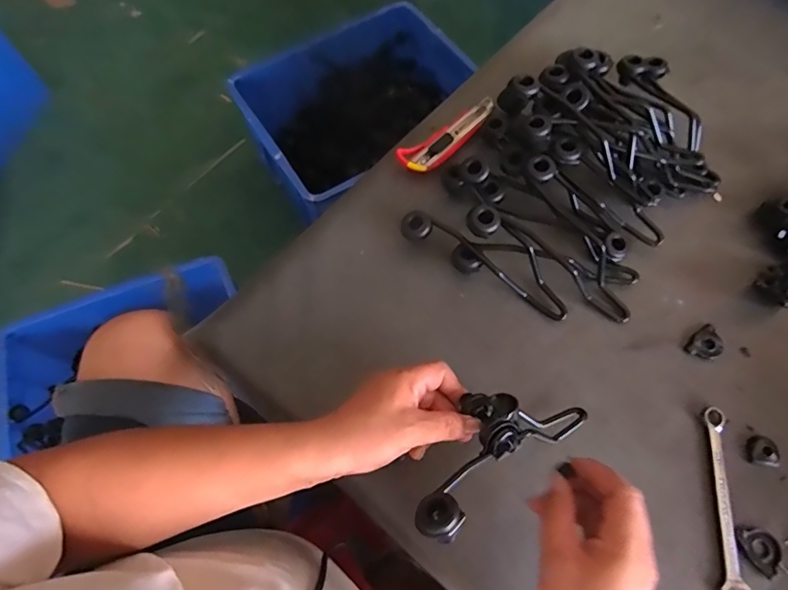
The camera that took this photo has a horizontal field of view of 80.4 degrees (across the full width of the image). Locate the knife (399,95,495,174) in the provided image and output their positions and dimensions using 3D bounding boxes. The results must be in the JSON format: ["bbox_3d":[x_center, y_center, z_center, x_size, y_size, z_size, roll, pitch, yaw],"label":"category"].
[{"bbox_3d":[0.073,-0.198,0.583,0.148,0.011,0.040,-35,87,-17],"label":"knife"}]

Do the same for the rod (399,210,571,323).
[{"bbox_3d":[0.098,-0.035,0.505,0.198,0.036,0.033,27,70,12],"label":"rod"}]

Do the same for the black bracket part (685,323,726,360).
[{"bbox_3d":[0.326,0.051,0.485,0.040,0.007,0.030,-34,71,-13],"label":"black bracket part"}]

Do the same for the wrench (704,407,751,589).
[{"bbox_3d":[0.303,0.188,0.423,0.025,0.009,0.166,9,67,4],"label":"wrench"}]

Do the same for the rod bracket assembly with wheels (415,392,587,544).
[{"bbox_3d":[0.085,0.123,0.397,0.197,0.050,0.082,-29,68,-36],"label":"rod bracket assembly with wheels"}]

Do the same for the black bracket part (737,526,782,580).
[{"bbox_3d":[0.323,0.222,0.410,0.030,0.006,0.041,-38,71,-14],"label":"black bracket part"}]

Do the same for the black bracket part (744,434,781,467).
[{"bbox_3d":[0.350,0.147,0.442,0.029,0.010,0.027,0,67,0],"label":"black bracket part"}]

